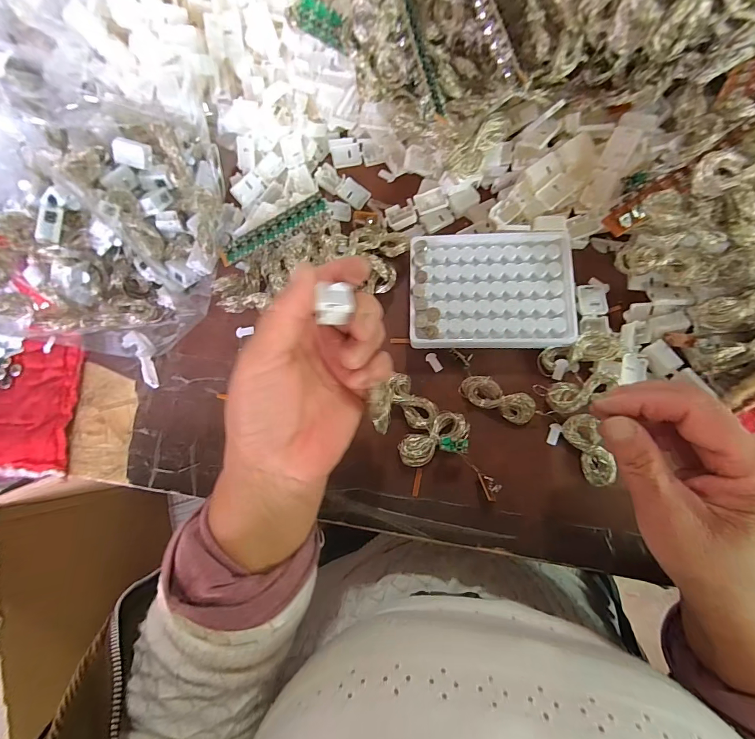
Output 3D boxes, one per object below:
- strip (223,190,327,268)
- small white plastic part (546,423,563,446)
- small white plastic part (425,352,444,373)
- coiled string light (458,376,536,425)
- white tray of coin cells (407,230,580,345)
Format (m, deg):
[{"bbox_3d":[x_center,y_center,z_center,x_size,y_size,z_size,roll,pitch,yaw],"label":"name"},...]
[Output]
[{"bbox_3d":[-0.091,-0.123,0.325,0.101,0.005,0.020,-28,84,1],"label":"strip"},{"bbox_3d":[0.141,0.052,0.294,0.008,0.004,0.018,21,87,9],"label":"small white plastic part"},{"bbox_3d":[0.049,-0.006,0.317,0.009,0.004,0.018,-31,81,3],"label":"small white plastic part"},{"bbox_3d":[0.097,0.024,0.300,0.059,0.010,0.024,25,87,9],"label":"coiled string light"},{"bbox_3d":[0.093,-0.068,0.305,0.129,0.012,0.097,0,84,7],"label":"white tray of coin cells"}]

